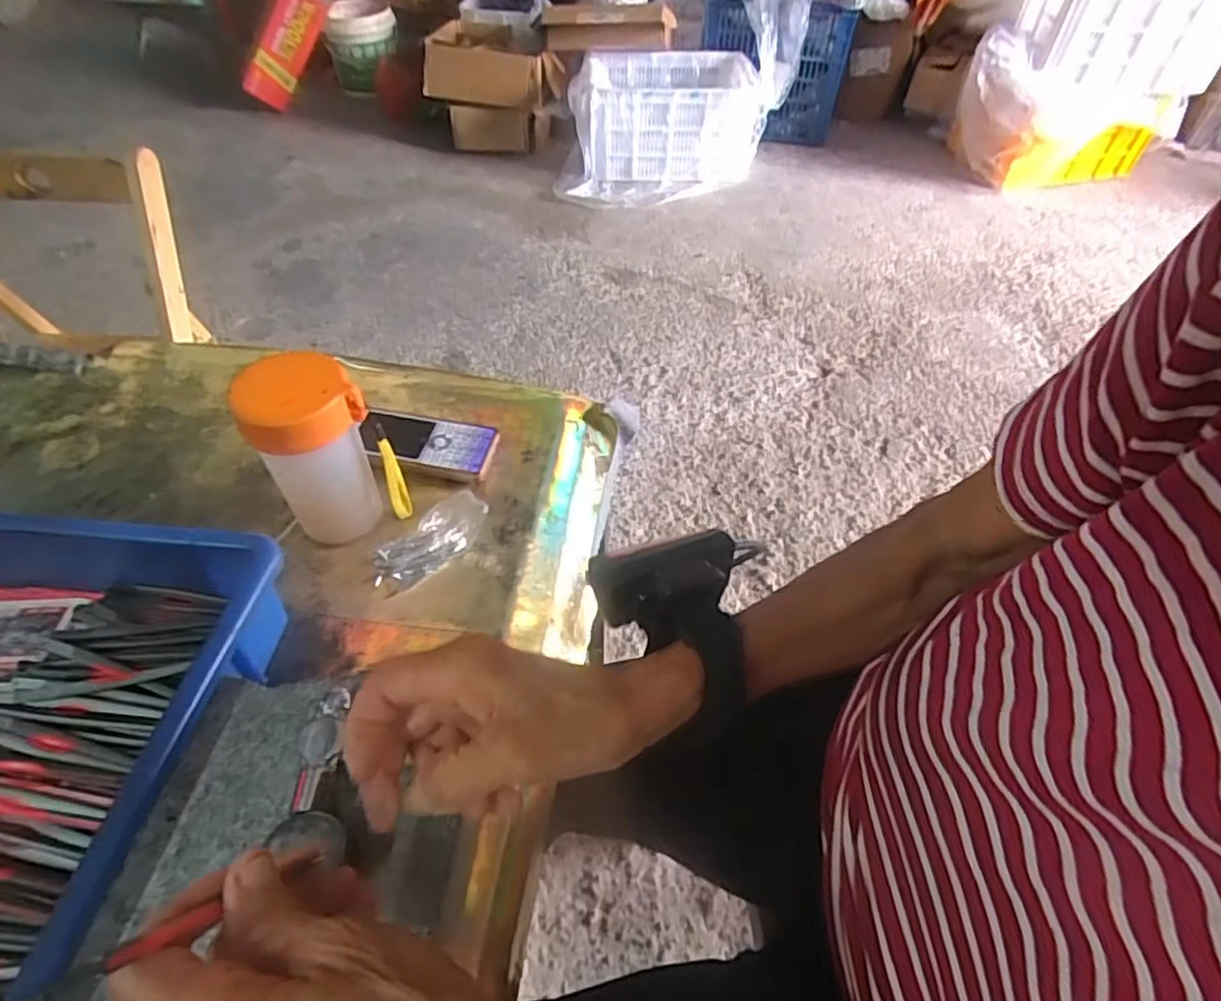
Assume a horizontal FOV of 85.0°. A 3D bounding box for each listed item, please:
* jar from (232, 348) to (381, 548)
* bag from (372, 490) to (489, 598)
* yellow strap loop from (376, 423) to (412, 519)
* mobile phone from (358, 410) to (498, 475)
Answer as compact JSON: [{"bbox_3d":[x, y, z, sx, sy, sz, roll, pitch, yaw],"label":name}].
[{"bbox_3d":[-0.199,-0.027,0.452,0.070,0.143,0.064,0,49,0],"label":"jar"},{"bbox_3d":[-0.132,0.028,0.493,0.043,0.015,0.097,25,54,20],"label":"bag"},{"bbox_3d":[-0.155,-0.018,0.478,0.012,0.089,0.008,-11,50,-10],"label":"yellow strap loop"},{"bbox_3d":[-0.153,-0.047,0.549,0.113,0.018,0.050,8,50,6],"label":"mobile phone"}]

